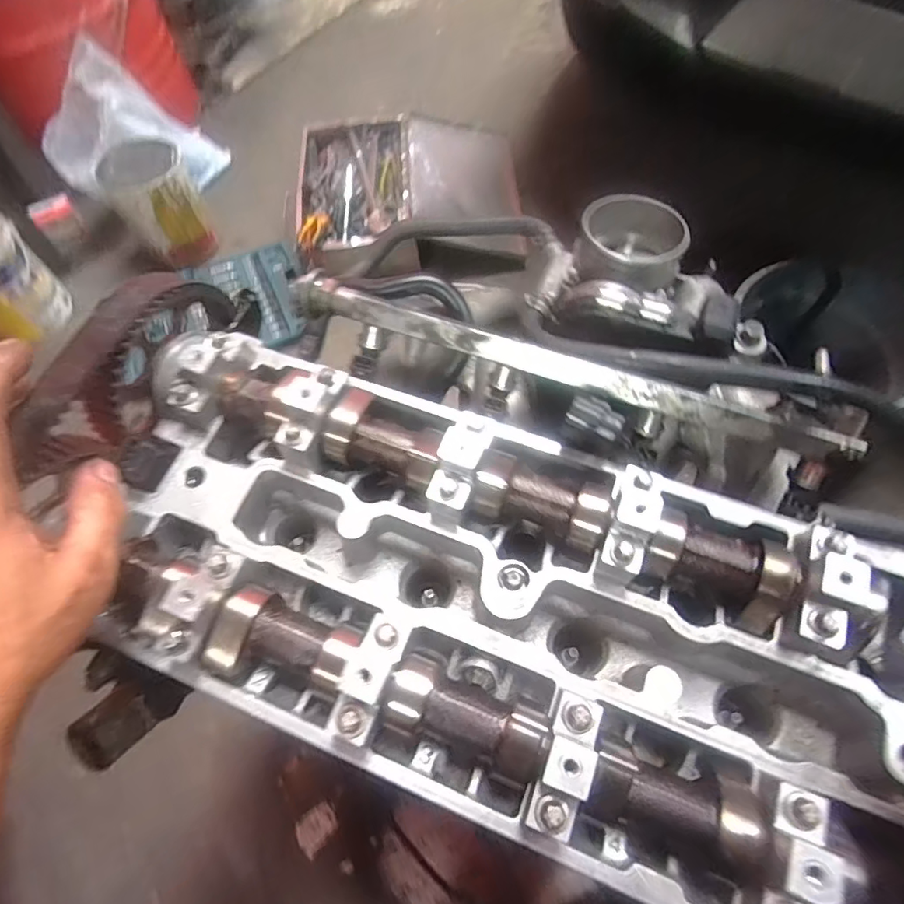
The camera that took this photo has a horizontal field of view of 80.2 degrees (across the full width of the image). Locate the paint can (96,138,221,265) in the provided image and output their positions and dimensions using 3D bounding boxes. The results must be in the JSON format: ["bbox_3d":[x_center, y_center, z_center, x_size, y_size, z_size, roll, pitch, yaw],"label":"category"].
[{"bbox_3d":[-0.605,-0.516,1.132,0.151,0.213,0.151,-1,63,2],"label":"paint can"}]

